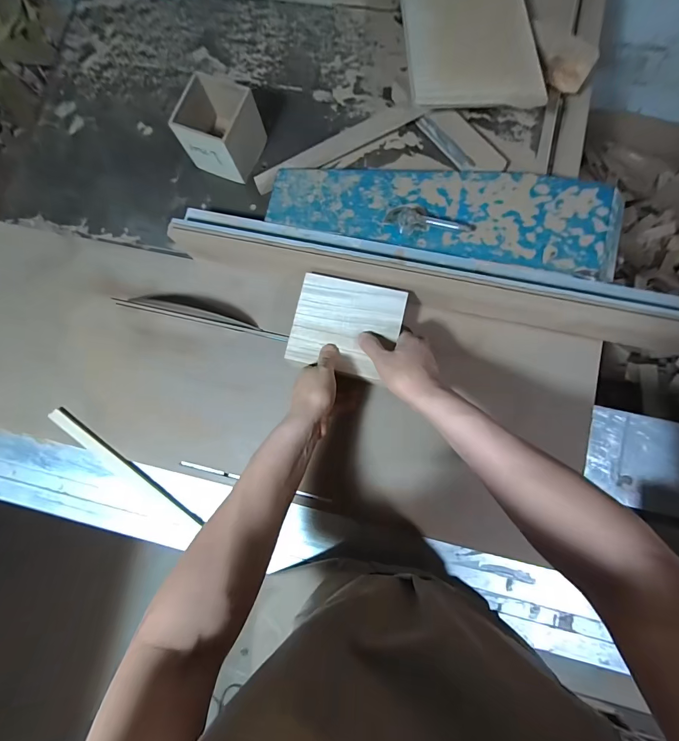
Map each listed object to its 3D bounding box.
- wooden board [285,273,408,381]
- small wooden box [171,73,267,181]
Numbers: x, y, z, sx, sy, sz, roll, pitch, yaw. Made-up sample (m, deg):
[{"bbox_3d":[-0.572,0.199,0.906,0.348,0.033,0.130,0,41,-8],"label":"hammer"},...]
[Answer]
[{"bbox_3d":[0.011,-0.067,0.521,0.157,0.009,0.137,12,84,5],"label":"wooden board"},{"bbox_3d":[-0.203,-0.409,0.596,0.111,0.094,0.118,23,85,6],"label":"small wooden box"}]

